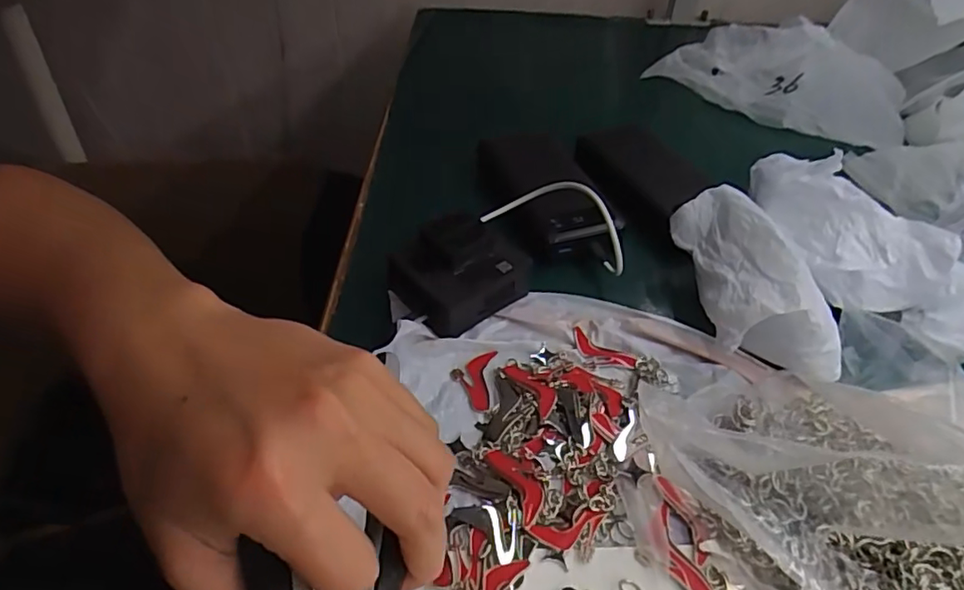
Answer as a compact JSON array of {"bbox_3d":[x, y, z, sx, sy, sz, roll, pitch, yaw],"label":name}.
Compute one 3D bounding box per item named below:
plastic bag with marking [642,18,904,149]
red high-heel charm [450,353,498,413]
[{"bbox_3d":[0.329,-0.244,0.631,0.250,0.070,0.133,35,53,28],"label":"plastic bag with marking"},{"bbox_3d":[-0.007,0.054,0.360,0.026,0.004,0.044,6,45,4],"label":"red high-heel charm"}]

